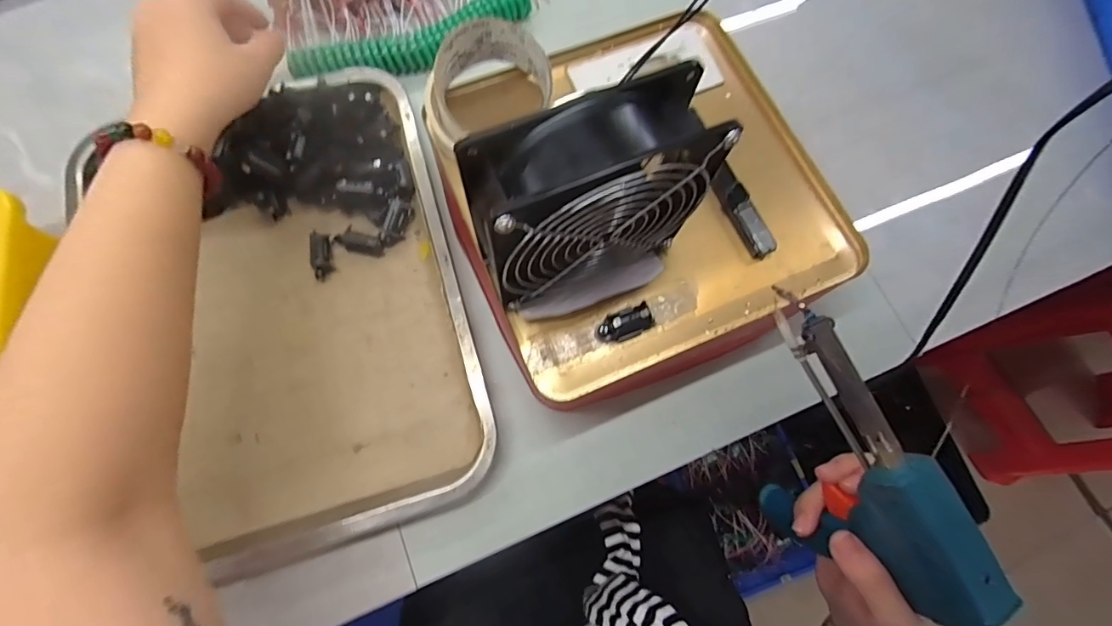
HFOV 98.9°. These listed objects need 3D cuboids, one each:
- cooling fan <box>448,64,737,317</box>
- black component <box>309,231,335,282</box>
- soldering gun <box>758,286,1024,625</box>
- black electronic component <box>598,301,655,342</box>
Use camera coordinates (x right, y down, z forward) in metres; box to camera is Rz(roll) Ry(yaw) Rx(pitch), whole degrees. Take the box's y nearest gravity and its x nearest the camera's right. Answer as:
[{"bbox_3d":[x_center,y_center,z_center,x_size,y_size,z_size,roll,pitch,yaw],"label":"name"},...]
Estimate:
[{"bbox_3d":[0.012,-0.055,0.255,0.125,0.115,0.048,-23,76,-8],"label":"cooling fan"},{"bbox_3d":[-0.176,-0.043,0.357,0.012,0.013,0.035,-7,86,-2],"label":"black component"},{"bbox_3d":[0.162,0.091,0.289,0.030,0.160,0.171,-28,70,-10],"label":"soldering gun"},{"bbox_3d":[0.042,0.006,0.290,0.032,0.014,0.016,-21,76,-7],"label":"black electronic component"}]

